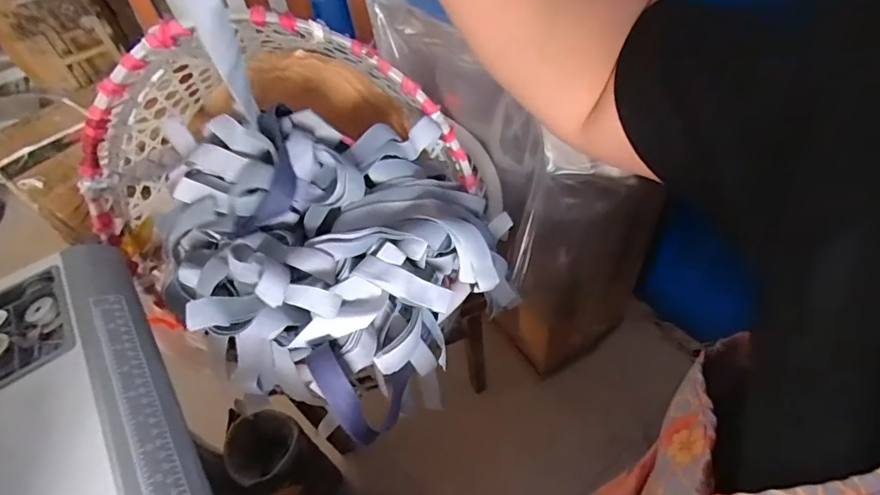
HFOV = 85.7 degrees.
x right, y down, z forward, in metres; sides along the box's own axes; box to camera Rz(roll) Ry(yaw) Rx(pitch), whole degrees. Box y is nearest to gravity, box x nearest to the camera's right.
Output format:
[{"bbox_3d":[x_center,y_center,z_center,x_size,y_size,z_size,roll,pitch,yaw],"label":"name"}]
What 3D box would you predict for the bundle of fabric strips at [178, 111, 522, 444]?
[{"bbox_3d":[-0.090,-0.006,0.485,0.255,0.190,0.295,27,58,28],"label":"bundle of fabric strips"}]

